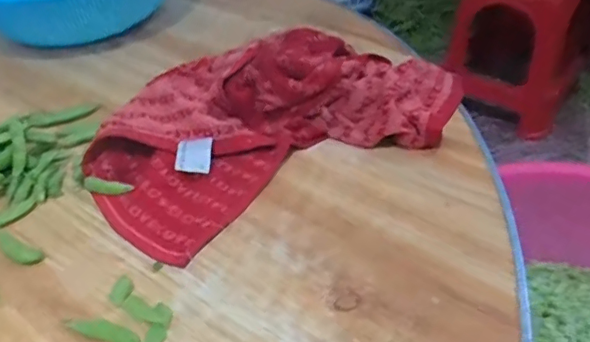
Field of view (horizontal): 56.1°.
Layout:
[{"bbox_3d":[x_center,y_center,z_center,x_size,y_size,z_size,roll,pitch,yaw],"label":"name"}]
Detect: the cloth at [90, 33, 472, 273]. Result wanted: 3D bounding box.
[{"bbox_3d":[-0.011,-0.059,0.492,0.346,0.063,0.192,-24,43,-19],"label":"cloth"}]

